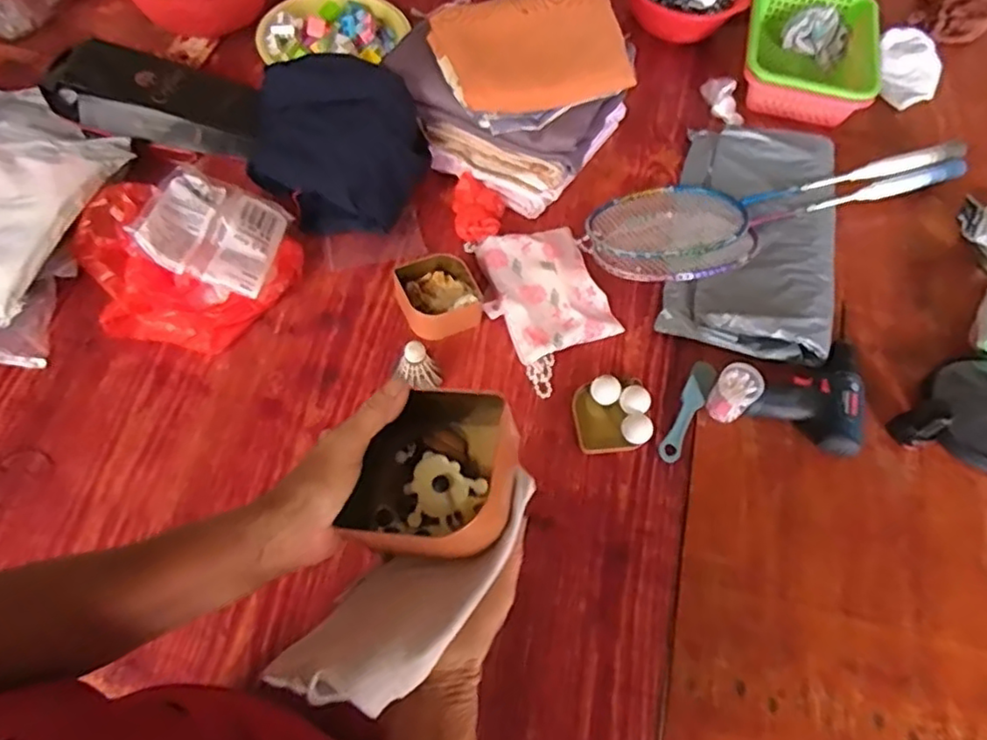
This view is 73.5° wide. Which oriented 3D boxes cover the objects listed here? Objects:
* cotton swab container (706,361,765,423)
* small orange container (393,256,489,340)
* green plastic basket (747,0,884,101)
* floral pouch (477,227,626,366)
[{"bbox_3d":[0.317,0.032,0.869,0.053,0.068,0.056,1,62,-1],"label":"cotton swab container"},{"bbox_3d":[-0.078,-0.103,0.934,0.109,0.056,0.104,-20,64,-11],"label":"small orange container"},{"bbox_3d":[0.572,-0.581,1.195,0.235,0.079,0.288,17,62,6],"label":"green plastic basket"},{"bbox_3d":[0.070,-0.115,0.955,0.166,0.044,0.203,-20,64,-12],"label":"floral pouch"}]

